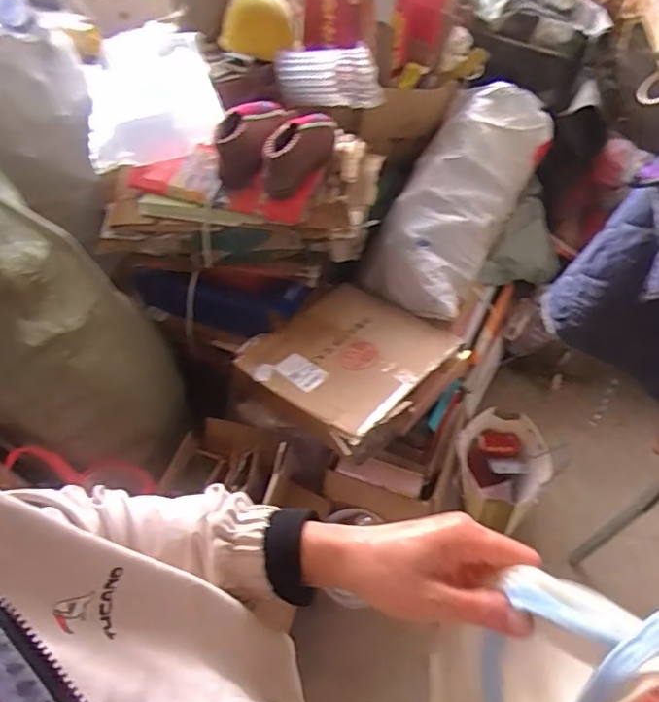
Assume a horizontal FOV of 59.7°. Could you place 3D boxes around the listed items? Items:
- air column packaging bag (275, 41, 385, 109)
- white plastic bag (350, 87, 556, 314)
[{"bbox_3d":[0.000,-0.746,1.573,0.279,0.148,0.070,-2,48,1],"label":"air column packaging bag"},{"bbox_3d":[0.388,-0.445,1.671,0.294,0.240,0.761,27,77,25],"label":"white plastic bag"}]

